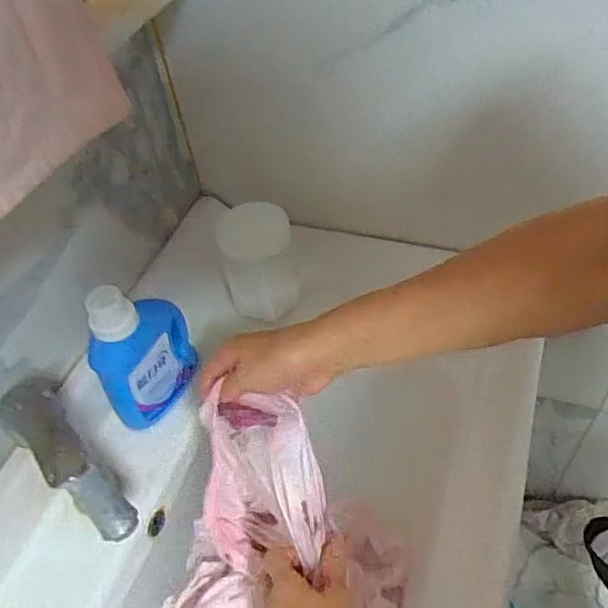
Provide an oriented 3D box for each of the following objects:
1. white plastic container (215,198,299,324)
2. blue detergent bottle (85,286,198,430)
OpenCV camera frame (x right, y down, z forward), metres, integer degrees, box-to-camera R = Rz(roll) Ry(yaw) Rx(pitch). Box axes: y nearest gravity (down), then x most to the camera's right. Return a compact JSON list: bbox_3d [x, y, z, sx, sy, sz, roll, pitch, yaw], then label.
[{"bbox_3d":[-0.055,-0.052,0.722,0.090,0.117,0.089,-8,50,0],"label":"white plastic container"},{"bbox_3d":[-0.171,0.045,0.612,0.048,0.170,0.109,13,53,16],"label":"blue detergent bottle"}]

